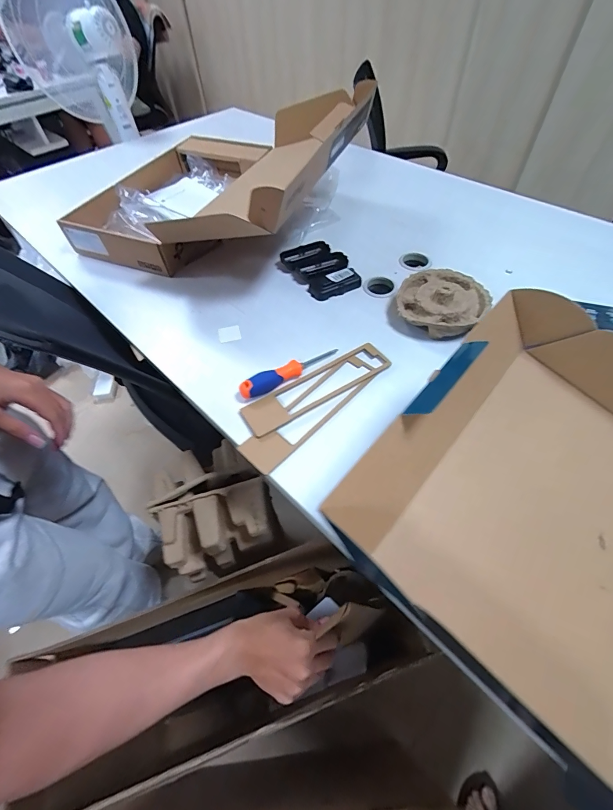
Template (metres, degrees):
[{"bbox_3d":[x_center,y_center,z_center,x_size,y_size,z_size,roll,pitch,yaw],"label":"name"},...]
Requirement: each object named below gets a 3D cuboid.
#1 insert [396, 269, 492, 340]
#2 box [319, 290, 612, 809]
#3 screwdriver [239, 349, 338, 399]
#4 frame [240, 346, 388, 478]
[{"bbox_3d":[0.254,-0.197,0.660,0.152,0.048,0.153,-2,54,2],"label":"insert"},{"bbox_3d":[0.226,0.079,0.325,0.306,0.100,0.343,42,70,3],"label":"box"},{"bbox_3d":[-0.028,-0.062,0.580,0.180,0.031,0.030,-32,59,-18],"label":"screwdriver"},{"bbox_3d":[0.007,-0.017,0.569,0.286,0.017,0.107,-40,61,-22],"label":"frame"}]

